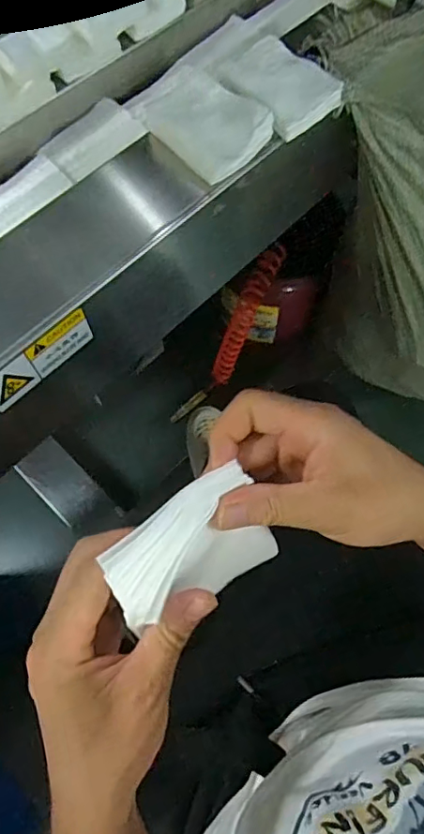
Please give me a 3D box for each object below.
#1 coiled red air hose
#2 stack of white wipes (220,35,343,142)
[{"bbox_3d":[0.067,-0.217,1.201,0.050,0.434,0.048,41,50,13],"label":"coiled red air hose"},{"bbox_3d":[0.062,-0.318,0.504,0.078,0.028,0.101,-37,74,-15],"label":"stack of white wipes"}]

